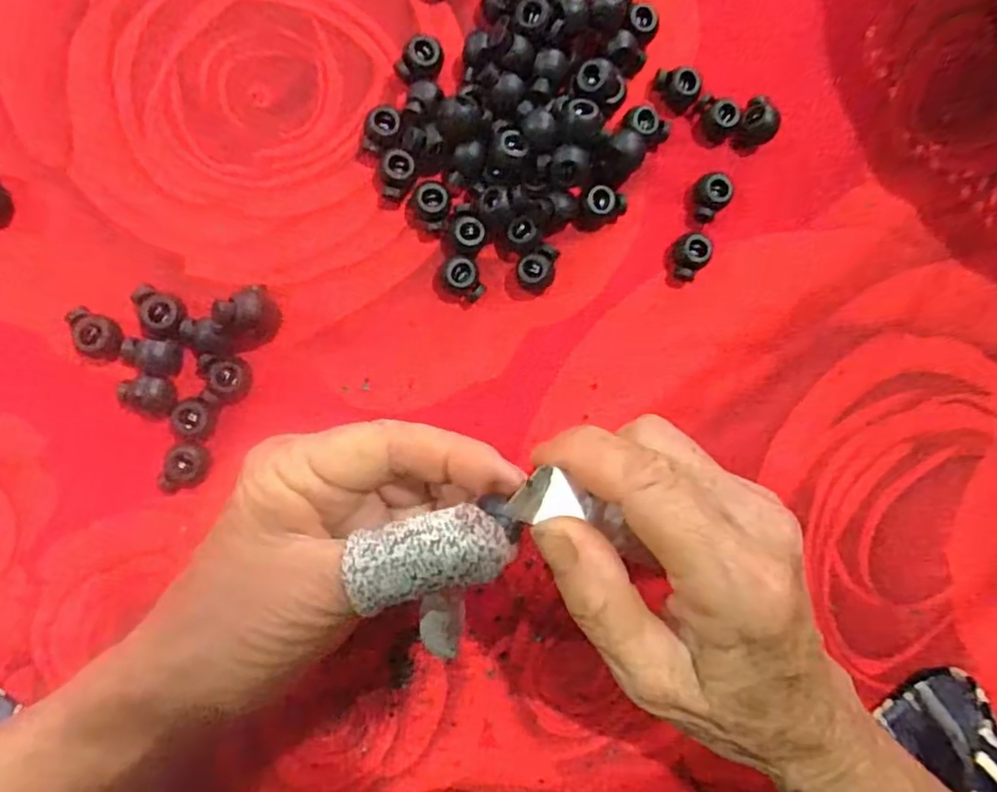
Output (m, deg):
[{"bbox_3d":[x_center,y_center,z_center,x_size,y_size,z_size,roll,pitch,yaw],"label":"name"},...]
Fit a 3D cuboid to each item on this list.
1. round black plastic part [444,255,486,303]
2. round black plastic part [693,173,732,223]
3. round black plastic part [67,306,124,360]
[{"bbox_3d":[-0.013,-0.046,0.251,0.013,0.011,0.017,-41,96,-7],"label":"round black plastic part"},{"bbox_3d":[0.087,-0.081,0.260,0.012,0.011,0.018,4,90,-9],"label":"round black plastic part"},{"bbox_3d":[-0.145,-0.022,0.229,0.019,0.010,0.015,26,87,-8],"label":"round black plastic part"}]

